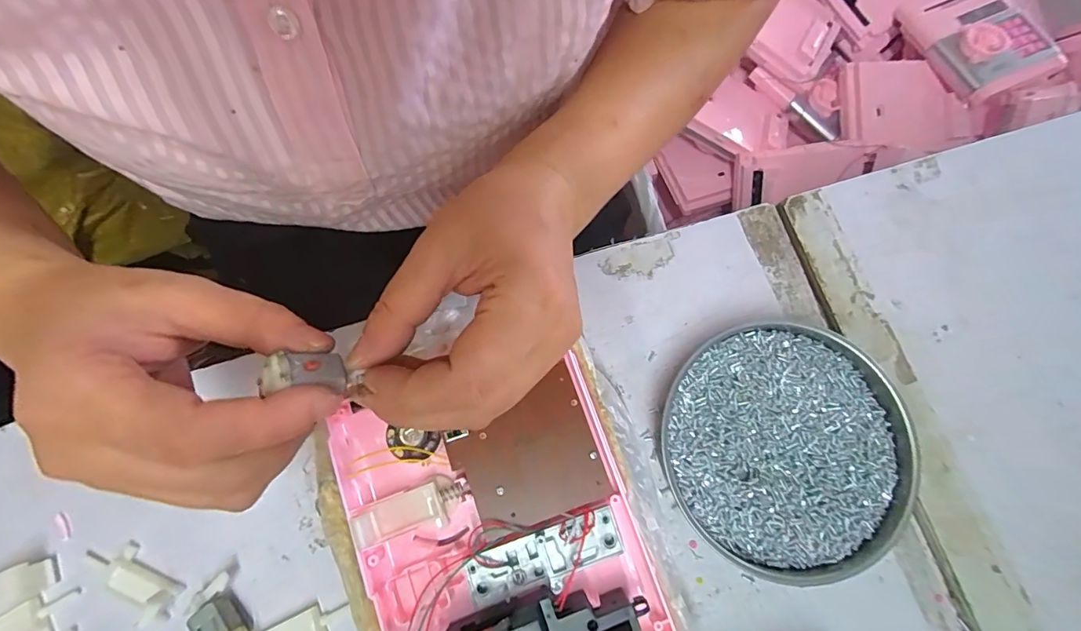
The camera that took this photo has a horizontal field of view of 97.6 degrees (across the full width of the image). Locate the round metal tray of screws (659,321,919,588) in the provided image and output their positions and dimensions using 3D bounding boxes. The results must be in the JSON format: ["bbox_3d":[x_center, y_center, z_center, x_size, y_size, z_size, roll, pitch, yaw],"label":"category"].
[{"bbox_3d":[0.137,0.074,0.269,0.135,0.016,0.131,0,78,0],"label":"round metal tray of screws"}]

